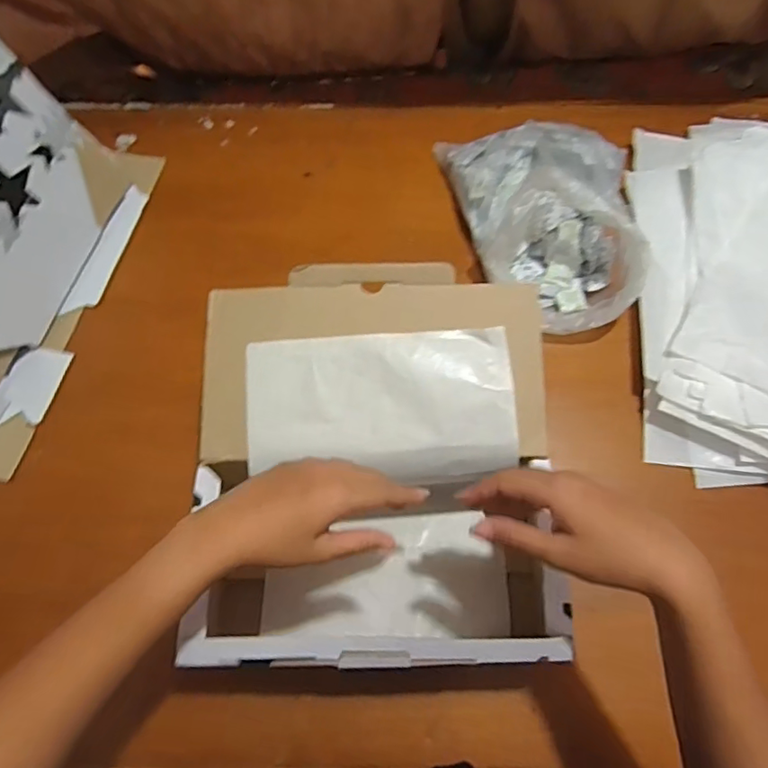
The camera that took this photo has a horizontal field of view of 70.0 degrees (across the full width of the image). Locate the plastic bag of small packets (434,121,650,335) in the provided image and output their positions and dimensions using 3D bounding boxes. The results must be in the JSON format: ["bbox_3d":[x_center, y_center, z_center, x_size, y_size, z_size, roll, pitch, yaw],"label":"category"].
[{"bbox_3d":[0.176,-0.194,0.588,0.202,0.093,0.258,-1,66,0],"label":"plastic bag of small packets"}]

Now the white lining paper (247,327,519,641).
[{"bbox_3d":[-0.004,0.084,0.460,0.214,0.062,0.250,-1,104,1],"label":"white lining paper"}]

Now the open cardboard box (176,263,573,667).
[{"bbox_3d":[-0.004,0.071,0.459,0.298,0.141,0.295,-1,66,0],"label":"open cardboard box"}]

